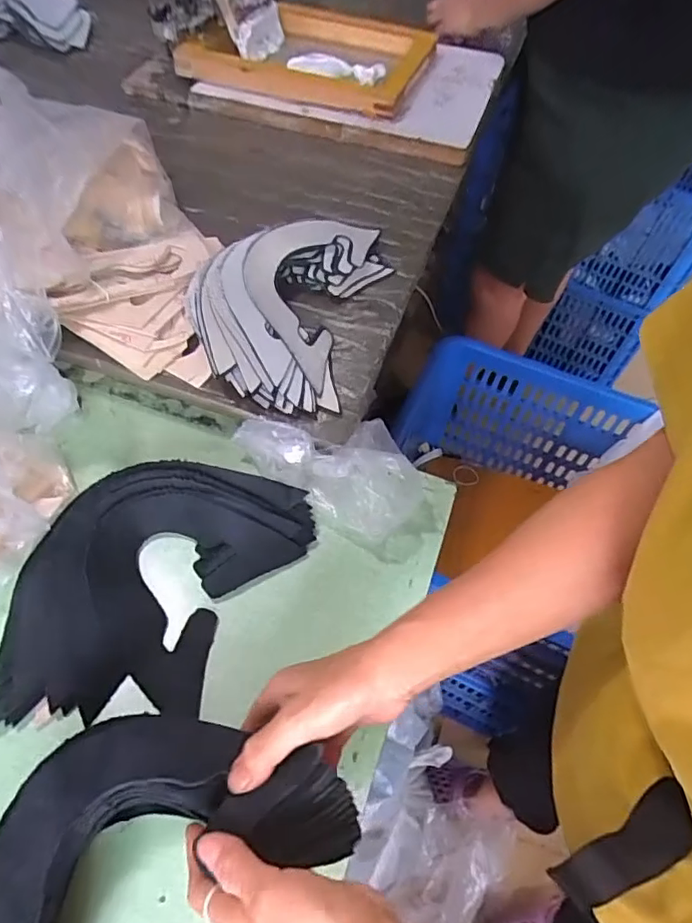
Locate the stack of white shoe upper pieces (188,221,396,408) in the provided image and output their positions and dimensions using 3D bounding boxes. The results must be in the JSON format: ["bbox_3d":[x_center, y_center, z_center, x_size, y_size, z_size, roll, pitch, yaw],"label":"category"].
[{"bbox_3d":[-0.063,-0.187,0.605,0.182,0.049,0.299,15,57,5],"label":"stack of white shoe upper pieces"}]

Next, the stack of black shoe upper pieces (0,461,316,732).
[{"bbox_3d":[-0.169,0.102,0.471,0.181,0.050,0.261,28,59,13],"label":"stack of black shoe upper pieces"}]

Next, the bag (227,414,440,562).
[{"bbox_3d":[-0.004,0.002,0.538,0.200,0.062,0.123,27,59,13],"label":"bag"}]

